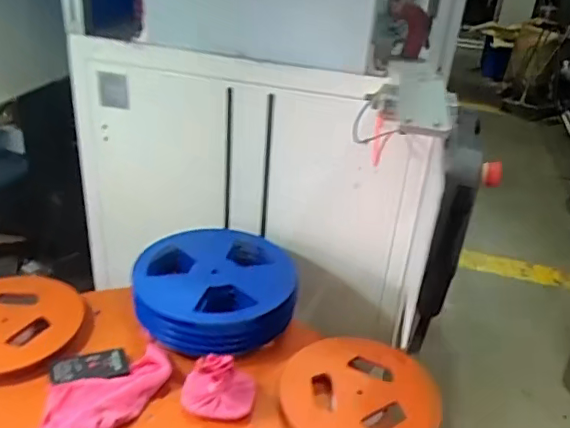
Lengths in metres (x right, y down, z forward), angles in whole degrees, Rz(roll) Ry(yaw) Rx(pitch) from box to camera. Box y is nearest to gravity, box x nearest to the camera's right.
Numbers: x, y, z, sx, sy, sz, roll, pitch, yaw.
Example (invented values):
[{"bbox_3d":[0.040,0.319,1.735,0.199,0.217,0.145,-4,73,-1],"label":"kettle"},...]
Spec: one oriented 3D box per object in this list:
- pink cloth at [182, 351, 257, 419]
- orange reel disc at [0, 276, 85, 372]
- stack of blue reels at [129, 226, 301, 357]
[{"bbox_3d":[-0.112,0.274,0.958,0.124,0.099,0.088,3,29,-5],"label":"pink cloth"},{"bbox_3d":[-0.531,0.201,1.078,0.258,0.028,0.258,5,29,-3],"label":"orange reel disc"},{"bbox_3d":[-0.145,0.152,1.177,0.337,0.088,0.316,0,30,-11],"label":"stack of blue reels"}]

